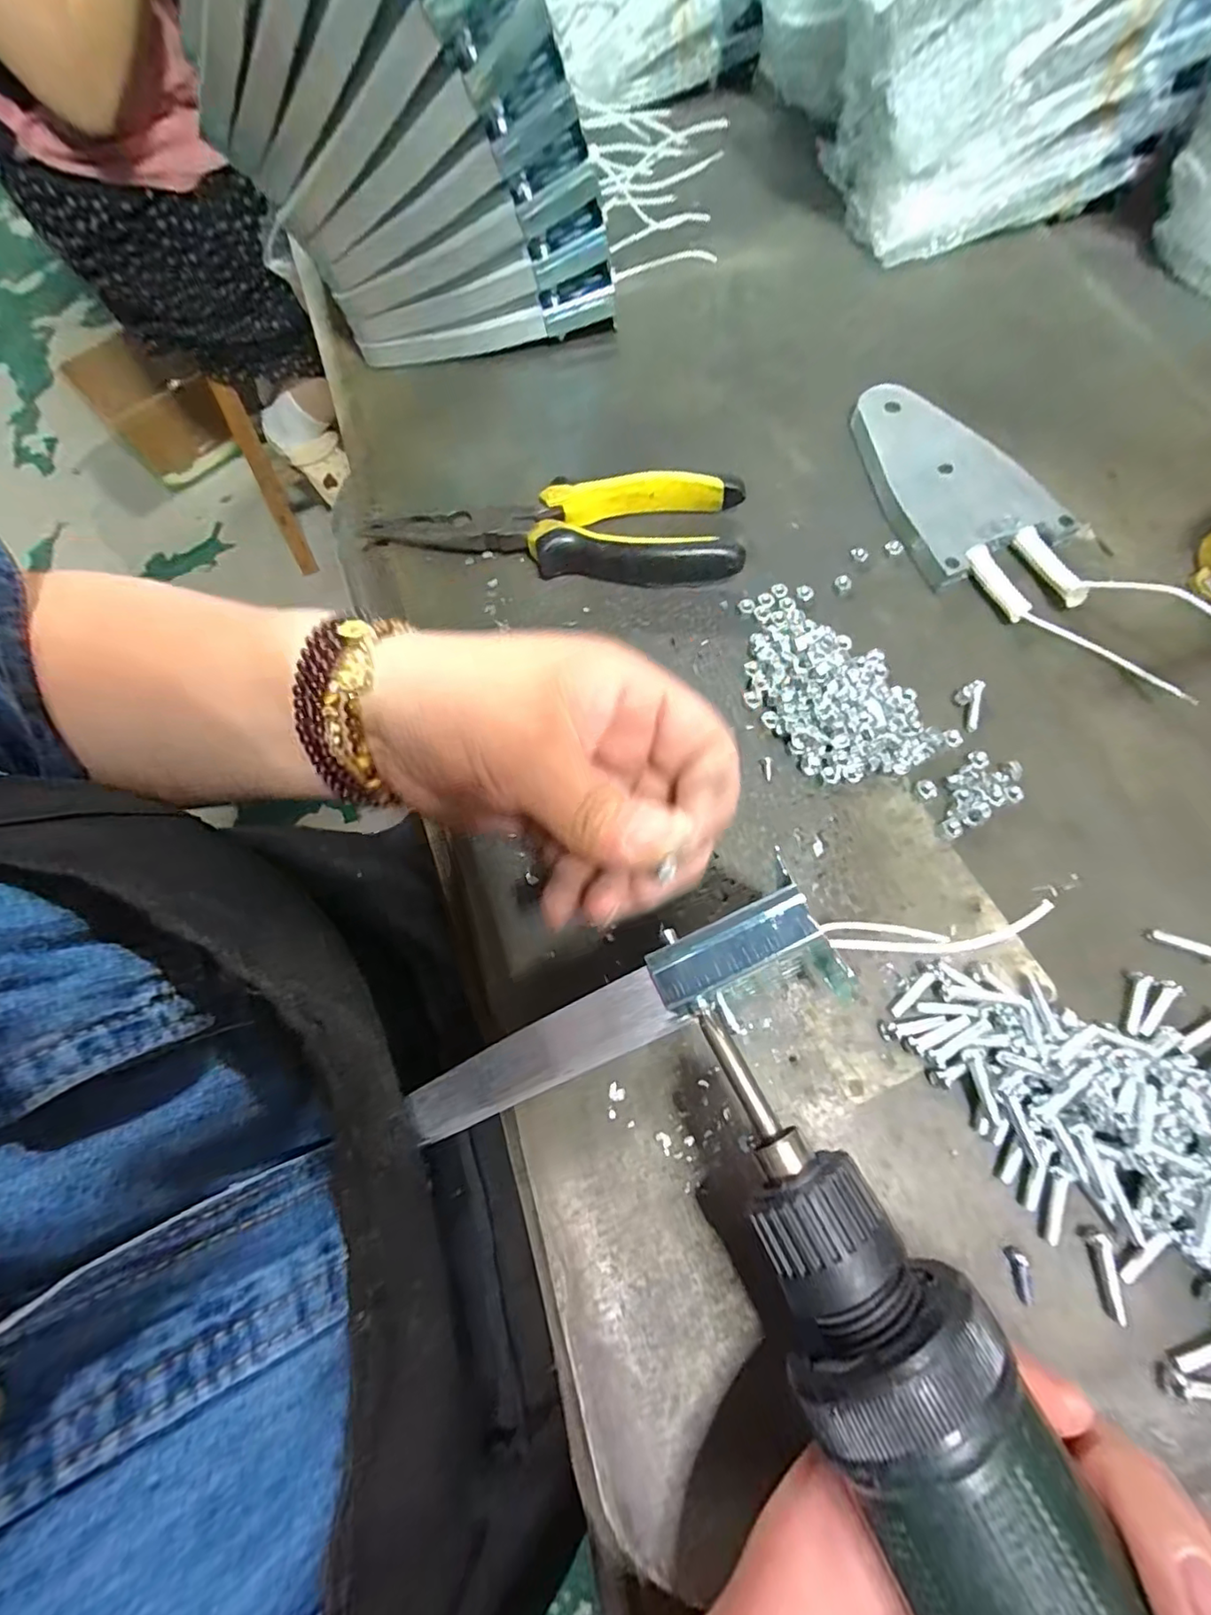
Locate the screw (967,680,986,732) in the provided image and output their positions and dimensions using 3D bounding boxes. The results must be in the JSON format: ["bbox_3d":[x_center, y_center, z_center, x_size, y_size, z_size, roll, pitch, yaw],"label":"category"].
[{"bbox_3d":[0.163,-0.045,0.258,0.007,0.004,0.024,11,83,6],"label":"screw"}]

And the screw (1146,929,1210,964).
[{"bbox_3d":[0.217,0.052,0.218,0.023,0.007,0.007,20,70,9],"label":"screw"}]

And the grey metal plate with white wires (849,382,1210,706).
[{"bbox_3d":[0.192,-0.137,0.284,0.077,0.025,0.217,-31,70,-10],"label":"grey metal plate with white wires"}]

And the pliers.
[{"bbox_3d":[-0.025,-0.141,0.296,0.183,0.025,0.051,4,68,4],"label":"pliers"}]

